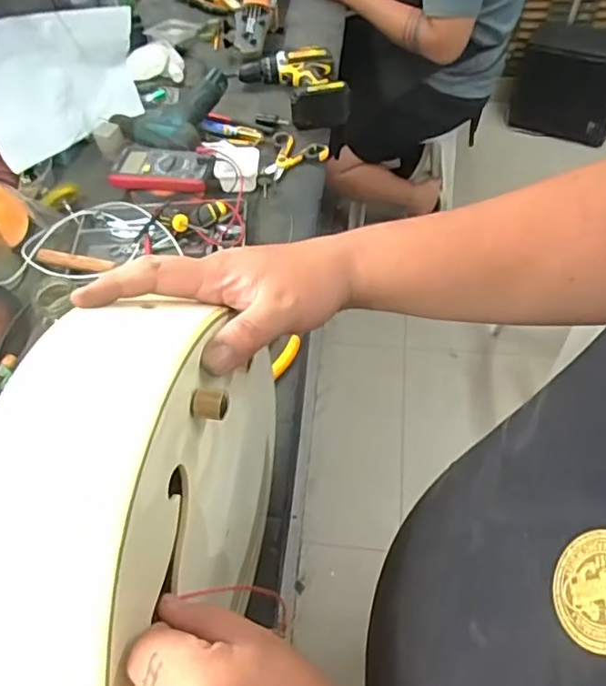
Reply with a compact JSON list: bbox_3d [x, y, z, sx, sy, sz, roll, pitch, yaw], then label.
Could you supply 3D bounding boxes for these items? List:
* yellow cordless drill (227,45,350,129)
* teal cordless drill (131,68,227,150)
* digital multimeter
[{"bbox_3d":[-0.024,-0.504,1.132,0.214,0.068,0.225,-9,55,-3],"label":"yellow cordless drill"},{"bbox_3d":[-0.231,-0.417,1.059,0.144,0.073,0.181,10,57,10],"label":"teal cordless drill"},{"bbox_3d":[-0.243,-0.301,0.993,0.179,0.032,0.092,5,56,7],"label":"digital multimeter"}]

